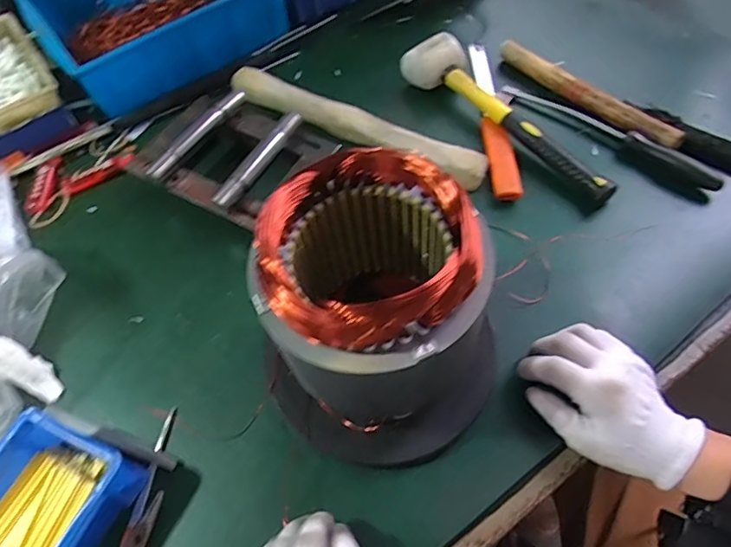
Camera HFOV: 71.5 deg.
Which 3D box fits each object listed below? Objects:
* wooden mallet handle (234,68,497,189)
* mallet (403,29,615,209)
[{"bbox_3d":[-0.017,-0.171,0.572,0.321,0.025,0.034,26,64,19],"label":"wooden mallet handle"},{"bbox_3d":[0.154,-0.177,0.550,0.062,0.040,0.281,-36,63,-16],"label":"mallet"}]

